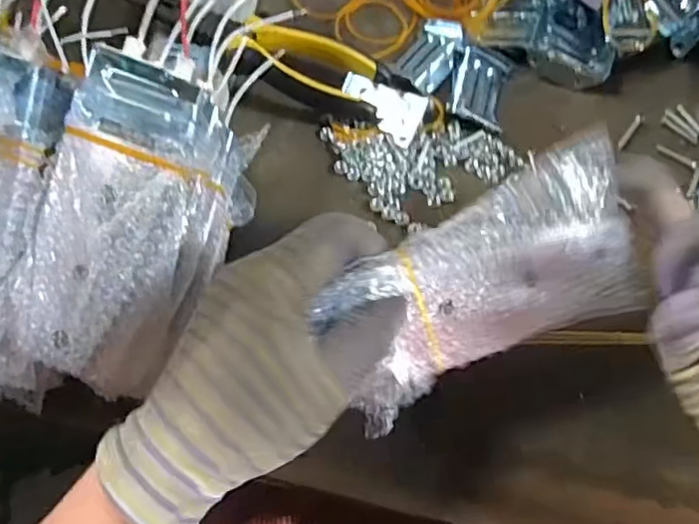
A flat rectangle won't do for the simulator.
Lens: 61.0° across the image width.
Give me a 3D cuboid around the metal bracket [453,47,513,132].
[{"bbox_3d":[0.093,-0.122,0.417,0.036,0.016,0.059,14,69,6],"label":"metal bracket"}]

